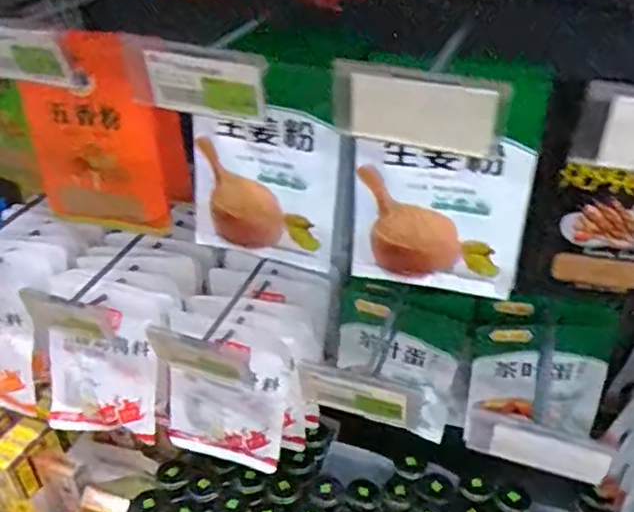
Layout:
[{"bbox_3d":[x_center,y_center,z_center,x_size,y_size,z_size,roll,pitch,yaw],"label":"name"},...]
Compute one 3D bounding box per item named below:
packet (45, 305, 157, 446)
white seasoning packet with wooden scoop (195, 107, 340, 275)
[{"bbox_3d":[-0.224,0.127,0.674,0.117,0.145,0.027,10,27,8],"label":"packet"},{"bbox_3d":[-0.046,-0.054,0.545,0.128,0.135,0.028,15,39,20],"label":"white seasoning packet with wooden scoop"}]

